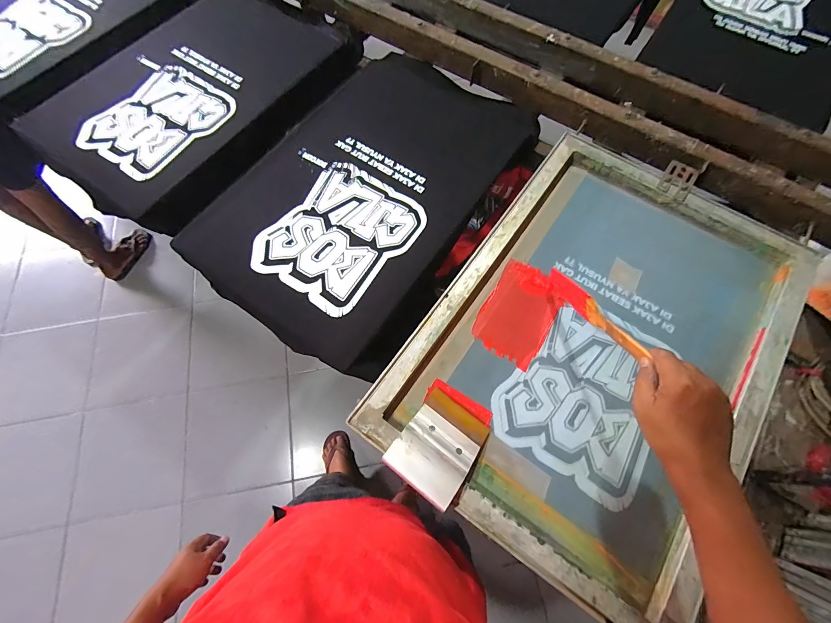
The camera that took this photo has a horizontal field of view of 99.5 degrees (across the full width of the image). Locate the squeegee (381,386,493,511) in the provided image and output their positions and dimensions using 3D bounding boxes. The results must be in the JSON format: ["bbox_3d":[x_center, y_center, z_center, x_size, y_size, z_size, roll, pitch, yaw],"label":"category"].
[{"bbox_3d":[0.032,0.180,0.479,0.099,0.026,0.137,35,47,13],"label":"squeegee"}]

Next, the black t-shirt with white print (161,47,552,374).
[{"bbox_3d":[-0.077,-0.250,0.682,0.434,0.037,0.674,30,72,11],"label":"black t-shirt with white print"}]

